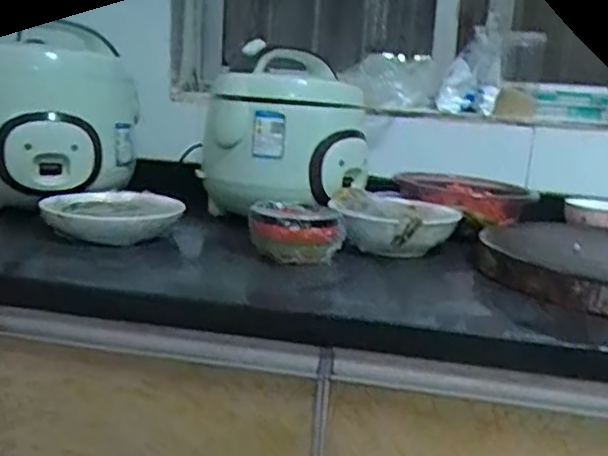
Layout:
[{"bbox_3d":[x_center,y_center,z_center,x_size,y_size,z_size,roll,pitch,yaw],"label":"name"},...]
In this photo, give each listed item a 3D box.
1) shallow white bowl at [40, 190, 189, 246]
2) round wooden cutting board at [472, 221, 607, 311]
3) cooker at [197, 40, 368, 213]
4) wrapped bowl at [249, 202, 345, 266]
[{"bbox_3d":[-0.266,-0.017,0.884,0.173,0.051,0.179,-2,11,-19],"label":"shallow white bowl"},{"bbox_3d":[0.385,0.046,0.768,0.333,0.046,0.306,2,10,0],"label":"round wooden cutting board"},{"bbox_3d":[-0.031,-0.151,0.968,0.232,0.231,0.210,2,13,-5],"label":"cooker"},{"bbox_3d":[-0.008,0.007,0.787,0.113,0.060,0.116,3,13,-1],"label":"wrapped bowl"}]

